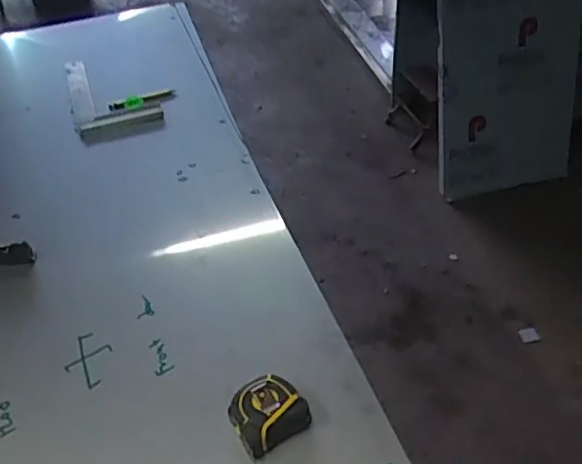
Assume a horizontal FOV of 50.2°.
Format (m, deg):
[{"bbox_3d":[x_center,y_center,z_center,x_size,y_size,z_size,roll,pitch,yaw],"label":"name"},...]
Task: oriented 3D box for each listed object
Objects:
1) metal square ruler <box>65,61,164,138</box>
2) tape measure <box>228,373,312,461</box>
[{"bbox_3d":[-0.357,-0.283,1.233,0.155,0.015,0.304,-14,42,-13],"label":"metal square ruler"},{"bbox_3d":[-0.025,0.186,0.641,0.073,0.032,0.062,-25,45,-24],"label":"tape measure"}]

